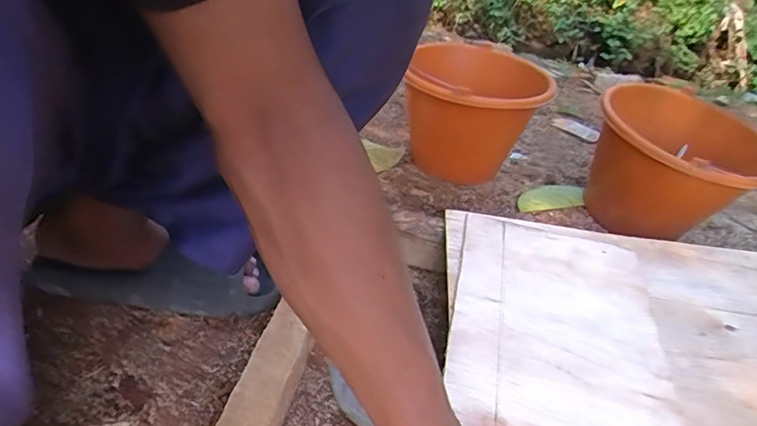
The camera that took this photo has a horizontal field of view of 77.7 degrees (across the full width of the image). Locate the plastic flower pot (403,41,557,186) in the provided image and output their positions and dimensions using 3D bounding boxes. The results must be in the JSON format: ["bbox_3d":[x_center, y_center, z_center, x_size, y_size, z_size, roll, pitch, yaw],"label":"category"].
[{"bbox_3d":[0.151,-0.146,0.758,0.191,0.181,0.229,19,39,12],"label":"plastic flower pot"}]

